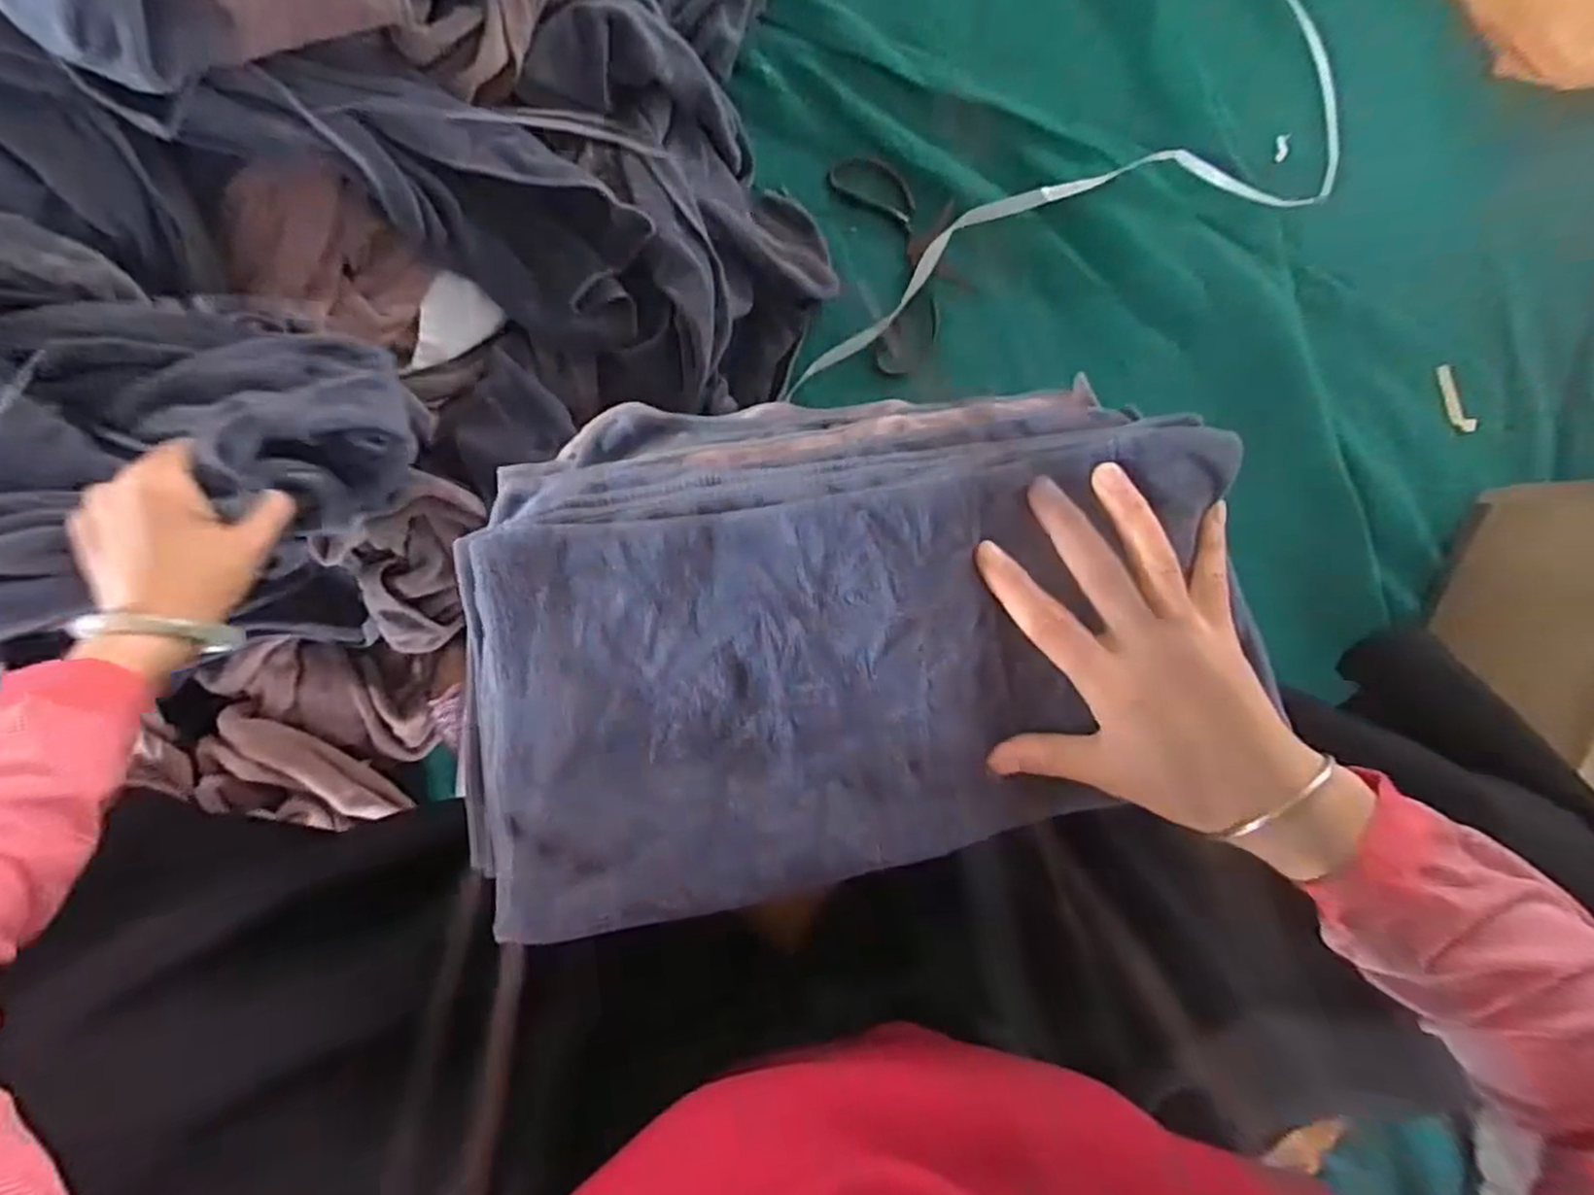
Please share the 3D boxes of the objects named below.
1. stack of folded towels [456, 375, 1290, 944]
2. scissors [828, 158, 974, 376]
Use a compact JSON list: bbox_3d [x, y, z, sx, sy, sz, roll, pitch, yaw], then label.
[{"bbox_3d":[0.022,0.011,0.369,0.322,0.105,0.214,-2,93,-9],"label":"stack of folded towels"},{"bbox_3d":[0.105,-0.318,0.723,0.104,0.029,0.197,-17,95,-8],"label":"scissors"}]

